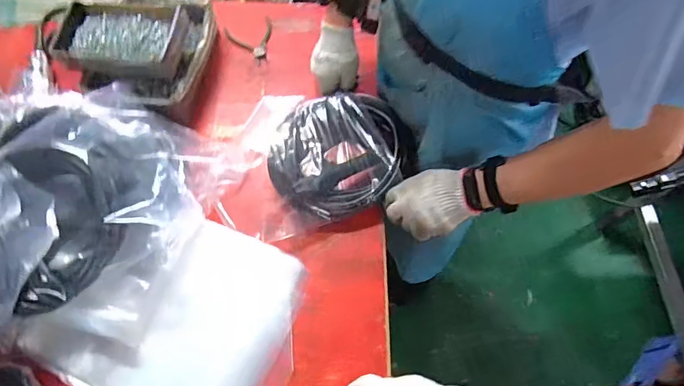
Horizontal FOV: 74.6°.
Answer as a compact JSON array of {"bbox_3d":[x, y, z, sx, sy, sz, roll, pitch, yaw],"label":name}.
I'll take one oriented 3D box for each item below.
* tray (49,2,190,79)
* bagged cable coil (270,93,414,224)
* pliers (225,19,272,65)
[{"bbox_3d":[-0.385,-0.277,0.783,0.218,0.048,0.149,10,64,4],"label":"tray"},{"bbox_3d":[0.001,-0.063,0.743,0.235,0.071,0.190,-17,65,-9],"label":"bagged cable coil"},{"bbox_3d":[-0.171,-0.294,0.883,0.091,0.020,0.096,-20,66,-11],"label":"pliers"}]

